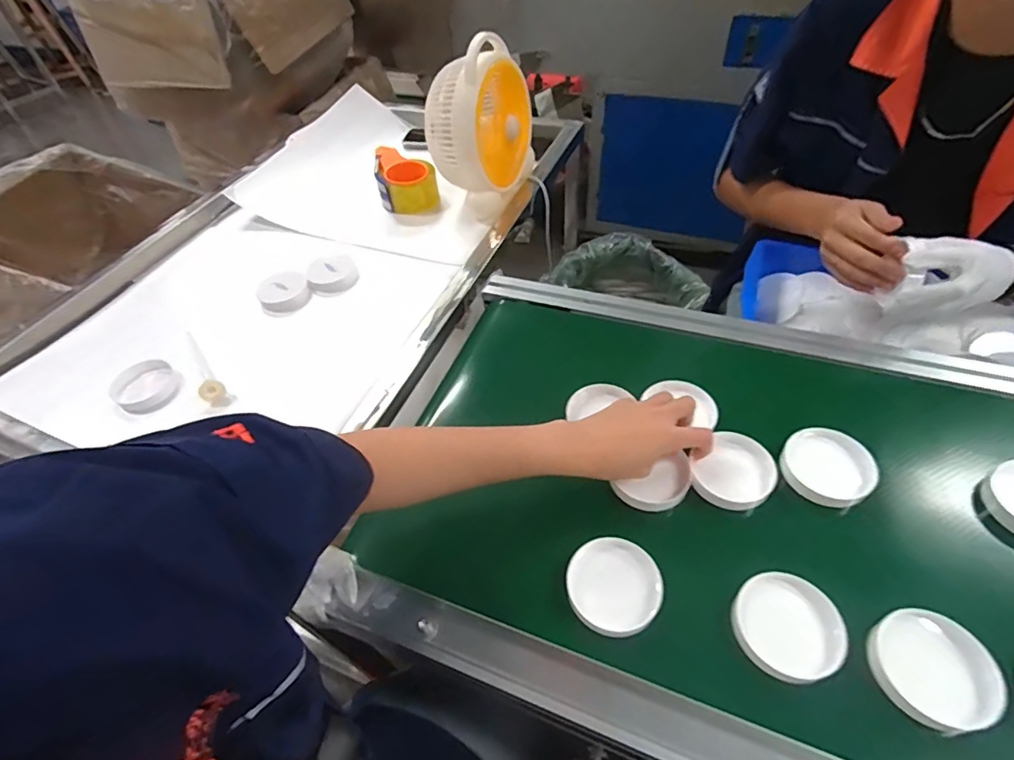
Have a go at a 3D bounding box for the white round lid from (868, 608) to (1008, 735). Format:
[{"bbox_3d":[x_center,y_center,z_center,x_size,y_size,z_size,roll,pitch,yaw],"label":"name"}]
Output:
[{"bbox_3d":[0.313,0.211,0.376,0.074,0.019,0.076,-3,49,4],"label":"white round lid"}]

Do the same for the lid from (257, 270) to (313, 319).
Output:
[{"bbox_3d":[-0.347,-0.134,0.795,0.074,0.030,0.074,-3,49,4],"label":"lid"}]

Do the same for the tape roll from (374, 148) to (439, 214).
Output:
[{"bbox_3d":[-0.184,-0.371,0.945,0.107,0.064,0.127,-10,49,-2],"label":"tape roll"}]

